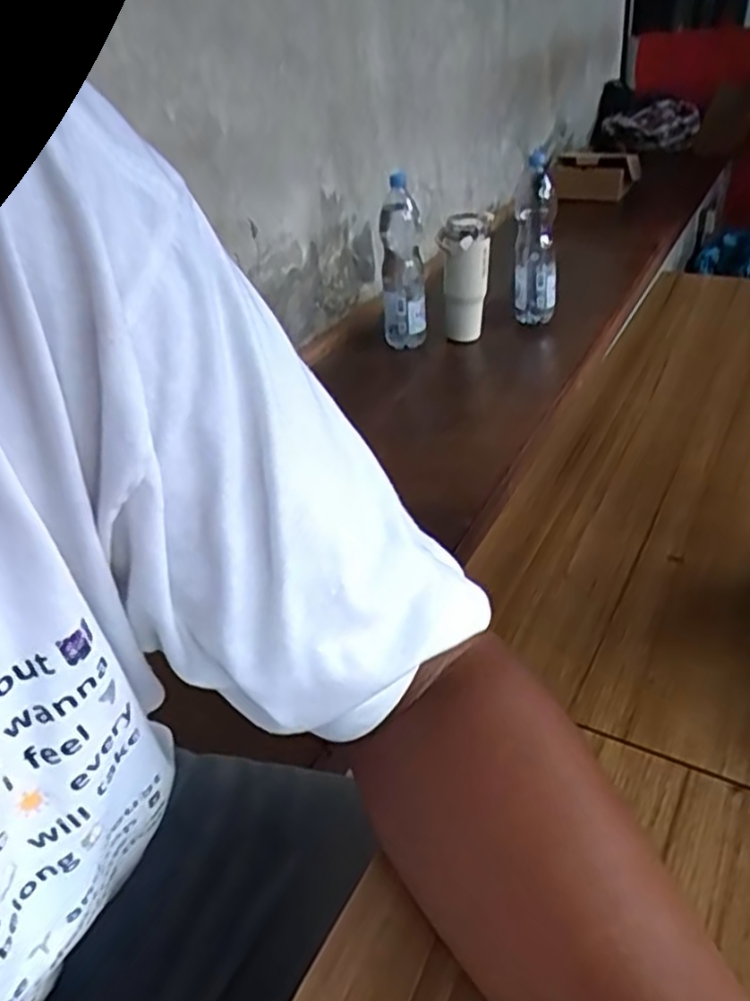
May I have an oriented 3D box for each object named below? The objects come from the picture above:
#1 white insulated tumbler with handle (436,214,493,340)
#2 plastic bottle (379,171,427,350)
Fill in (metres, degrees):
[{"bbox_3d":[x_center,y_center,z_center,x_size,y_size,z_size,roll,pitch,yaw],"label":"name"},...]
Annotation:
[{"bbox_3d":[0.188,-0.467,1.520,0.099,0.250,0.088,-1,35,3],"label":"white insulated tumbler with handle"},{"bbox_3d":[0.058,-0.487,1.497,0.089,0.333,0.115,-2,35,2],"label":"plastic bottle"}]

